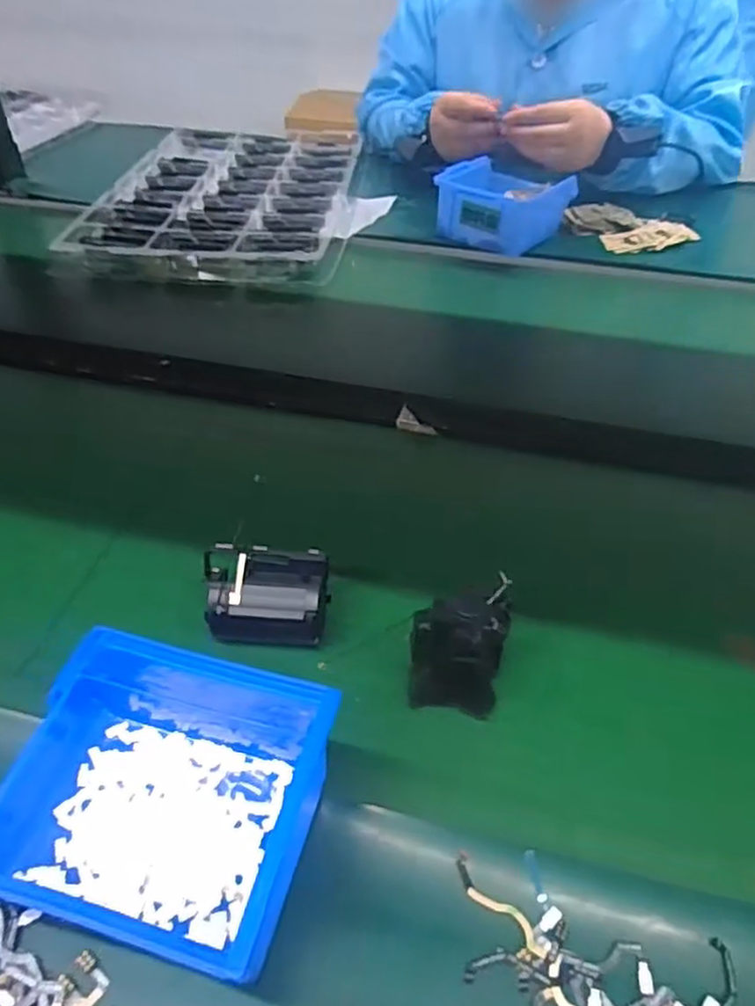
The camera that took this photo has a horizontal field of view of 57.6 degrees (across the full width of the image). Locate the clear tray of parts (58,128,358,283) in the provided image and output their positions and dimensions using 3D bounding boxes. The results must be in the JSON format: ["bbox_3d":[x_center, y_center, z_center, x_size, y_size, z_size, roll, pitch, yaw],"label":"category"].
[{"bbox_3d":[-0.178,-0.399,0.877,0.298,0.021,0.464,4,44,3],"label":"clear tray of parts"}]

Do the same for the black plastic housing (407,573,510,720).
[{"bbox_3d":[0.043,0.073,0.361,0.048,0.070,0.042,8,45,7],"label":"black plastic housing"}]

